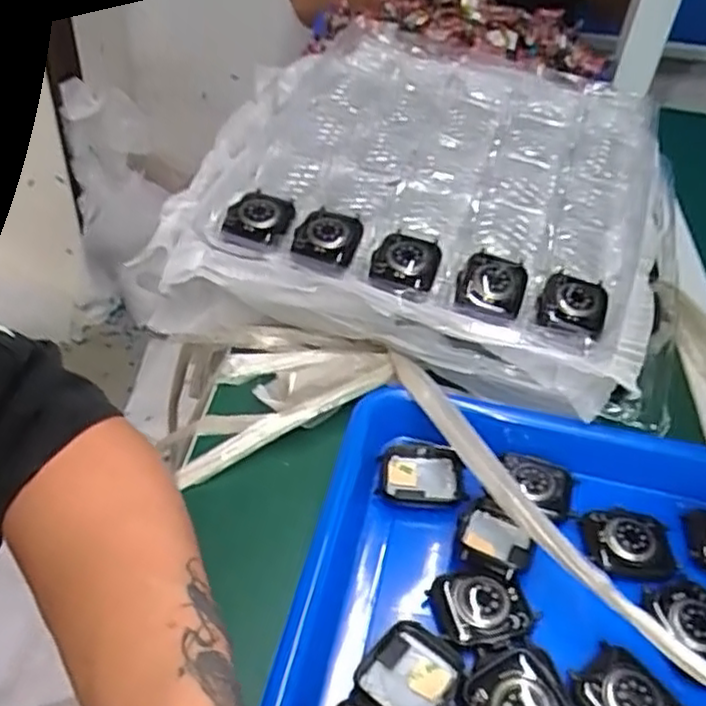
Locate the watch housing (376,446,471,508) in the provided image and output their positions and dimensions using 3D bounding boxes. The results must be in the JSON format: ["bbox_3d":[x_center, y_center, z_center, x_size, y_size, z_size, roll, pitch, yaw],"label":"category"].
[{"bbox_3d":[0.037,0.068,0.383,0.045,0.015,0.036,6,42,1],"label":"watch housing"}]

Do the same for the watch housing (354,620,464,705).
[{"bbox_3d":[0.024,0.138,0.306,0.036,0.012,0.042,28,47,24],"label":"watch housing"}]

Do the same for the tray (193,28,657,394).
[{"bbox_3d":[0.060,-0.145,0.530,0.321,0.036,0.335,16,43,12],"label":"tray"}]

